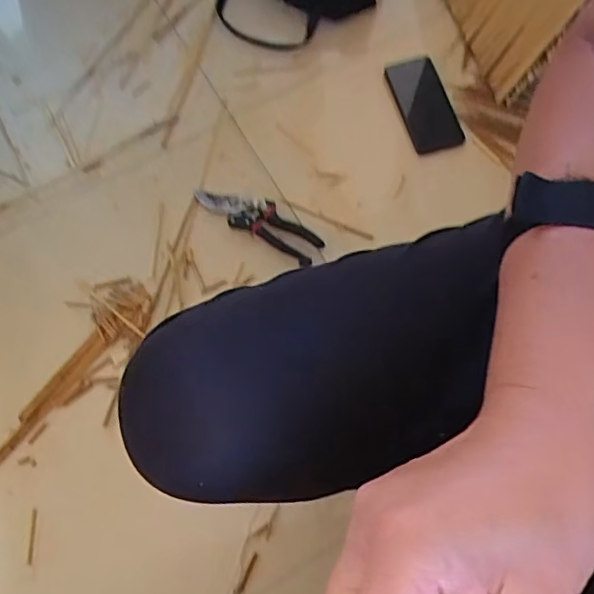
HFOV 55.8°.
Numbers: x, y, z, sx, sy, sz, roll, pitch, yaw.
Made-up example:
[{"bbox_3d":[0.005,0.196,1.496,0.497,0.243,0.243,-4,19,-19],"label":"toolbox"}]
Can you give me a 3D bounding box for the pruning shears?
[{"bbox_3d":[-0.053,-0.113,0.810,0.196,0.024,0.063,32,75,9],"label":"pruning shears"}]

